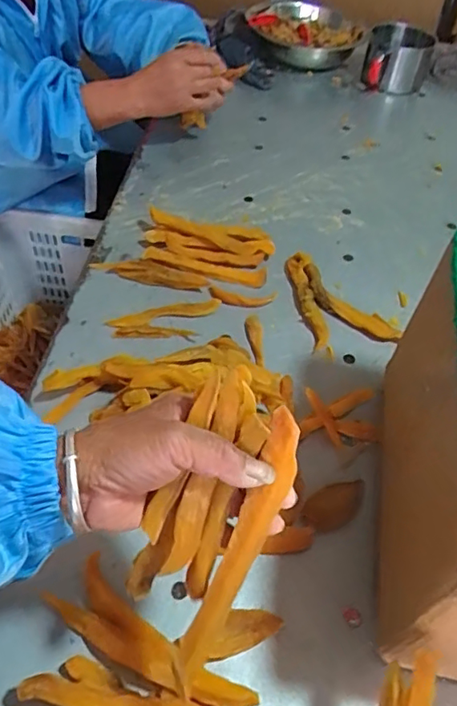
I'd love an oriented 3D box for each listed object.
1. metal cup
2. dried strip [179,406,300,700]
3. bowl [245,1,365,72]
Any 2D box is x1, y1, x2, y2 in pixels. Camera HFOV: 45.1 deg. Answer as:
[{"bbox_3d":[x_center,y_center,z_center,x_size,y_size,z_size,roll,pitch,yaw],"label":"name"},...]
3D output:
[{"bbox_3d":[0.332,-0.575,1.094,0.121,0.102,0.111,2,50,-3],"label":"metal cup"},{"bbox_3d":[0.006,0.124,0.343,0.023,0.010,0.185,24,97,14],"label":"dried strip"},{"bbox_3d":[0.158,-0.673,1.168,0.239,0.095,0.201,10,50,4],"label":"bowl"}]

